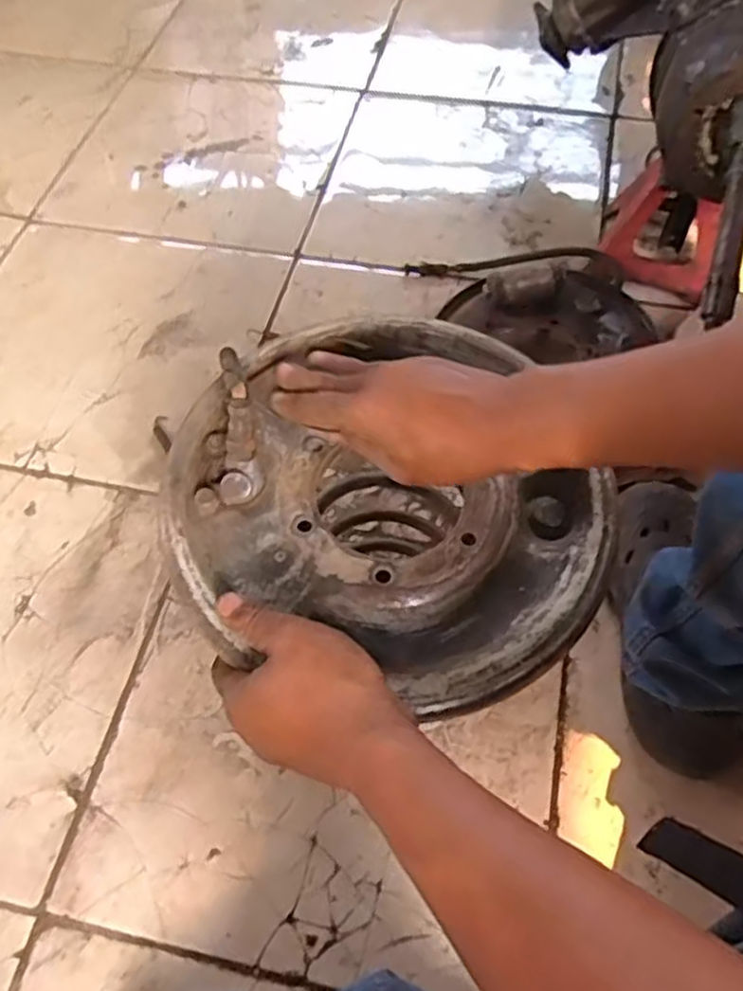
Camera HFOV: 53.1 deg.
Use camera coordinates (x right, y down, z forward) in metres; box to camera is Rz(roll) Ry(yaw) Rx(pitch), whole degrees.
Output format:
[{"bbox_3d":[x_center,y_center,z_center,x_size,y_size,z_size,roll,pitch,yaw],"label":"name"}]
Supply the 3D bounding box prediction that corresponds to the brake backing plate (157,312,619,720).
[{"bbox_3d":[0.012,-0.008,0.454,0.261,0.056,0.249,0,61,0],"label":"brake backing plate"}]

